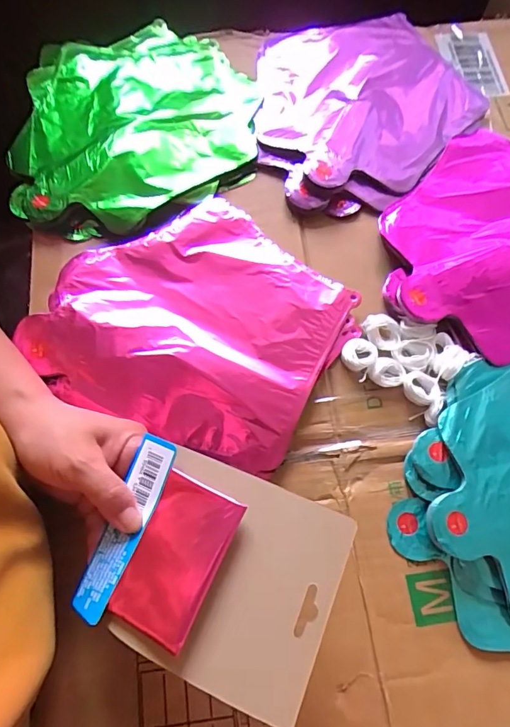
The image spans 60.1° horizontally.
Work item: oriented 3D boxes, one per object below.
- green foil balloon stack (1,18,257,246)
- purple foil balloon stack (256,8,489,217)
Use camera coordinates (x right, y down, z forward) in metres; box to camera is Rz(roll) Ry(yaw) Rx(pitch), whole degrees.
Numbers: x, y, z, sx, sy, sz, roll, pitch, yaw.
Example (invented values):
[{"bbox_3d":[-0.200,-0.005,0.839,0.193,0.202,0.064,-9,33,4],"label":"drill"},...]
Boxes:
[{"bbox_3d":[-0.118,-0.246,0.442,0.231,0.031,0.257,-1,71,-1],"label":"green foil balloon stack"},{"bbox_3d":[0.118,-0.265,0.451,0.242,0.031,0.254,-8,71,-3],"label":"purple foil balloon stack"}]

